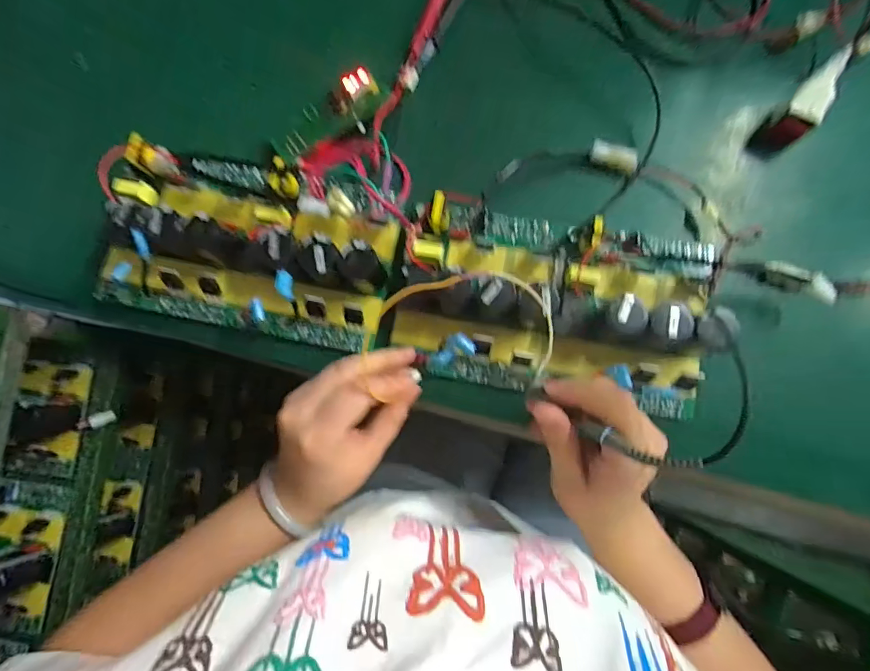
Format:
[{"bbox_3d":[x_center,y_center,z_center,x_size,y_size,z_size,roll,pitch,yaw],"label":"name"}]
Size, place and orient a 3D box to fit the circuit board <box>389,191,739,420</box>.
[{"bbox_3d":[0.091,-0.027,0.339,0.250,0.045,0.148,13,83,4],"label":"circuit board"}]

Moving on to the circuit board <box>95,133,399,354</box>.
[{"bbox_3d":[-0.158,-0.076,0.366,0.241,0.056,0.138,11,83,4],"label":"circuit board"}]

